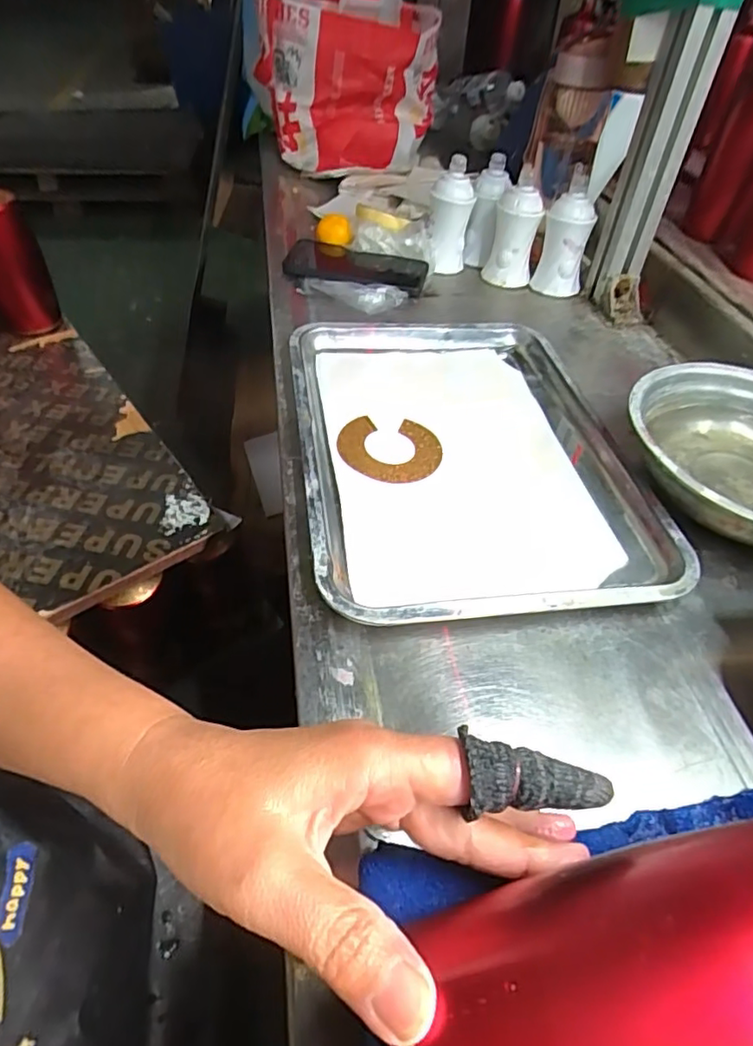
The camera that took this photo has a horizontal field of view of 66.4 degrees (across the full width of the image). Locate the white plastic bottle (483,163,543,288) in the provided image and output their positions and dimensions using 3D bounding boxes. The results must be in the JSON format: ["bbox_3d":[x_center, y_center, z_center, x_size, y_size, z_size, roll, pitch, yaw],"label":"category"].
[{"bbox_3d":[0.161,-0.342,0.684,0.057,0.106,0.050,-7,48,-4],"label":"white plastic bottle"}]

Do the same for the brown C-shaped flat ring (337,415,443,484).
[{"bbox_3d":[0.011,-0.059,0.463,0.082,0.005,0.077,6,43,-5],"label":"brown C-shaped flat ring"}]

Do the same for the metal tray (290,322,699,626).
[{"bbox_3d":[0.069,-0.070,0.465,0.256,0.026,0.335,-8,48,-5],"label":"metal tray"}]

